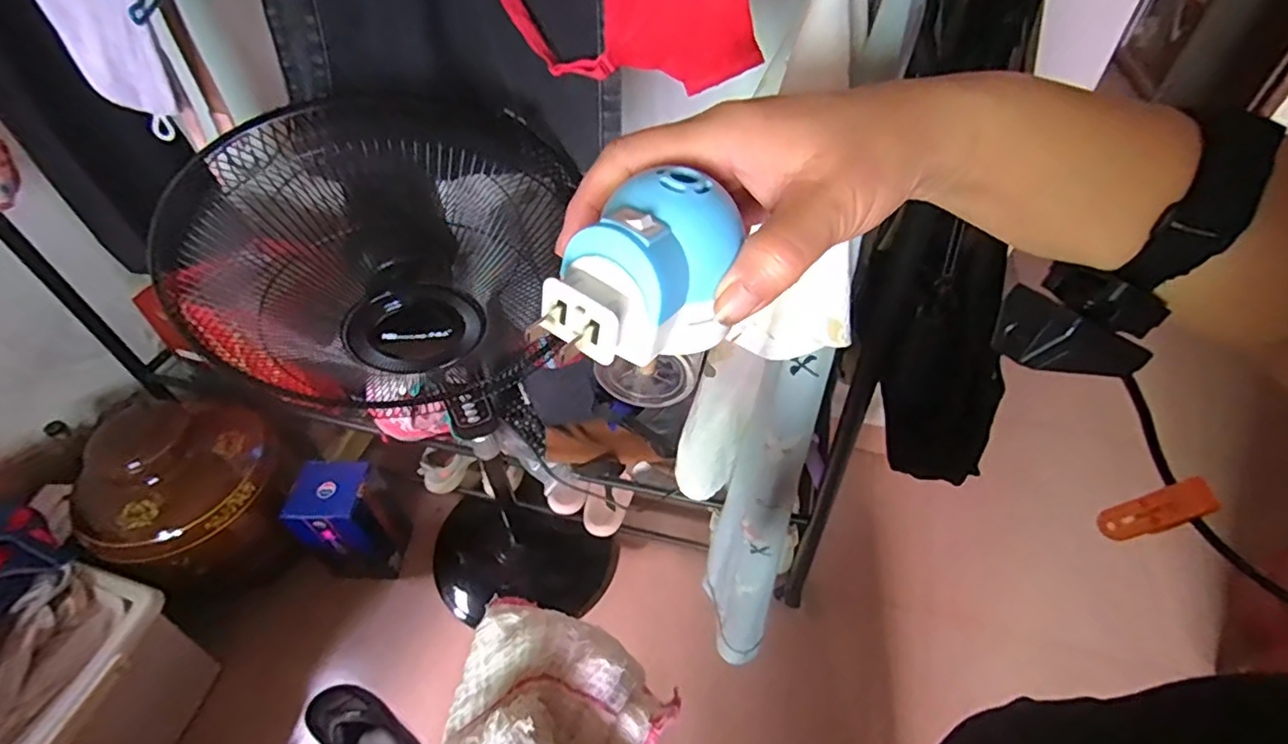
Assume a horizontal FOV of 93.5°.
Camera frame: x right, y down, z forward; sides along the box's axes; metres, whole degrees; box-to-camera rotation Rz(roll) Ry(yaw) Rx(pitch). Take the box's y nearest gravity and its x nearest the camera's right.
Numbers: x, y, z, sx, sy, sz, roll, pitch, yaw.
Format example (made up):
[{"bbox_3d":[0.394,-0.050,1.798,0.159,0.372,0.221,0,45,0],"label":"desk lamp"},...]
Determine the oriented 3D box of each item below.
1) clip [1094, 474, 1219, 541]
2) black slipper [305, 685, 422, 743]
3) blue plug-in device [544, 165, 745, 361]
[{"bbox_3d":[0.273,0.075,0.324,0.012,0.056,0.017,26,50,-9],"label":"clip"},{"bbox_3d":[-0.527,0.689,1.146,0.278,0.071,0.111,23,53,20],"label":"black slipper"},{"bbox_3d":[0.003,-0.031,0.200,0.038,0.047,0.068,36,58,28],"label":"blue plug-in device"}]

